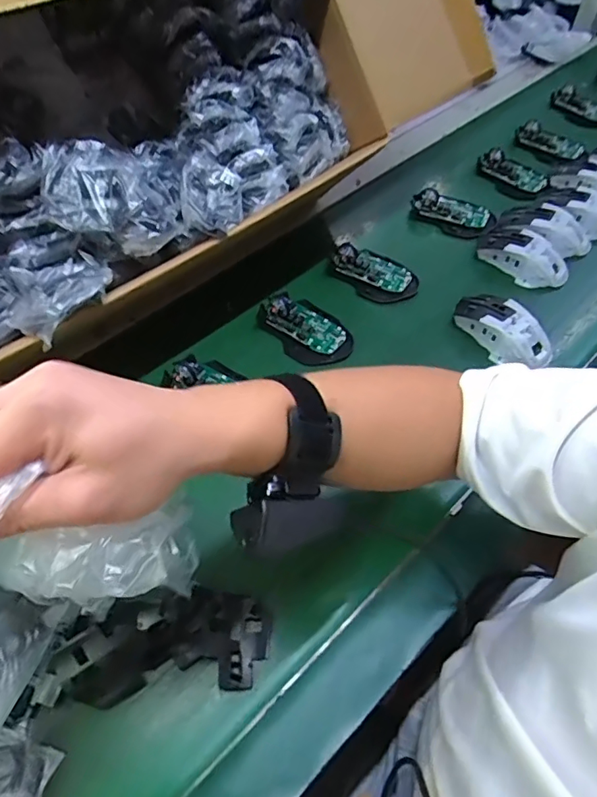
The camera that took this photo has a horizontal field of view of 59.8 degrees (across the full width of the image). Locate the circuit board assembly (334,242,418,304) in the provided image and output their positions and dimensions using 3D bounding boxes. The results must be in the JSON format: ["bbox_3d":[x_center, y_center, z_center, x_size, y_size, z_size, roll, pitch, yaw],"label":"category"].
[{"bbox_3d":[0.094,-0.159,0.642,0.110,0.033,0.064,33,62,22],"label":"circuit board assembly"}]

